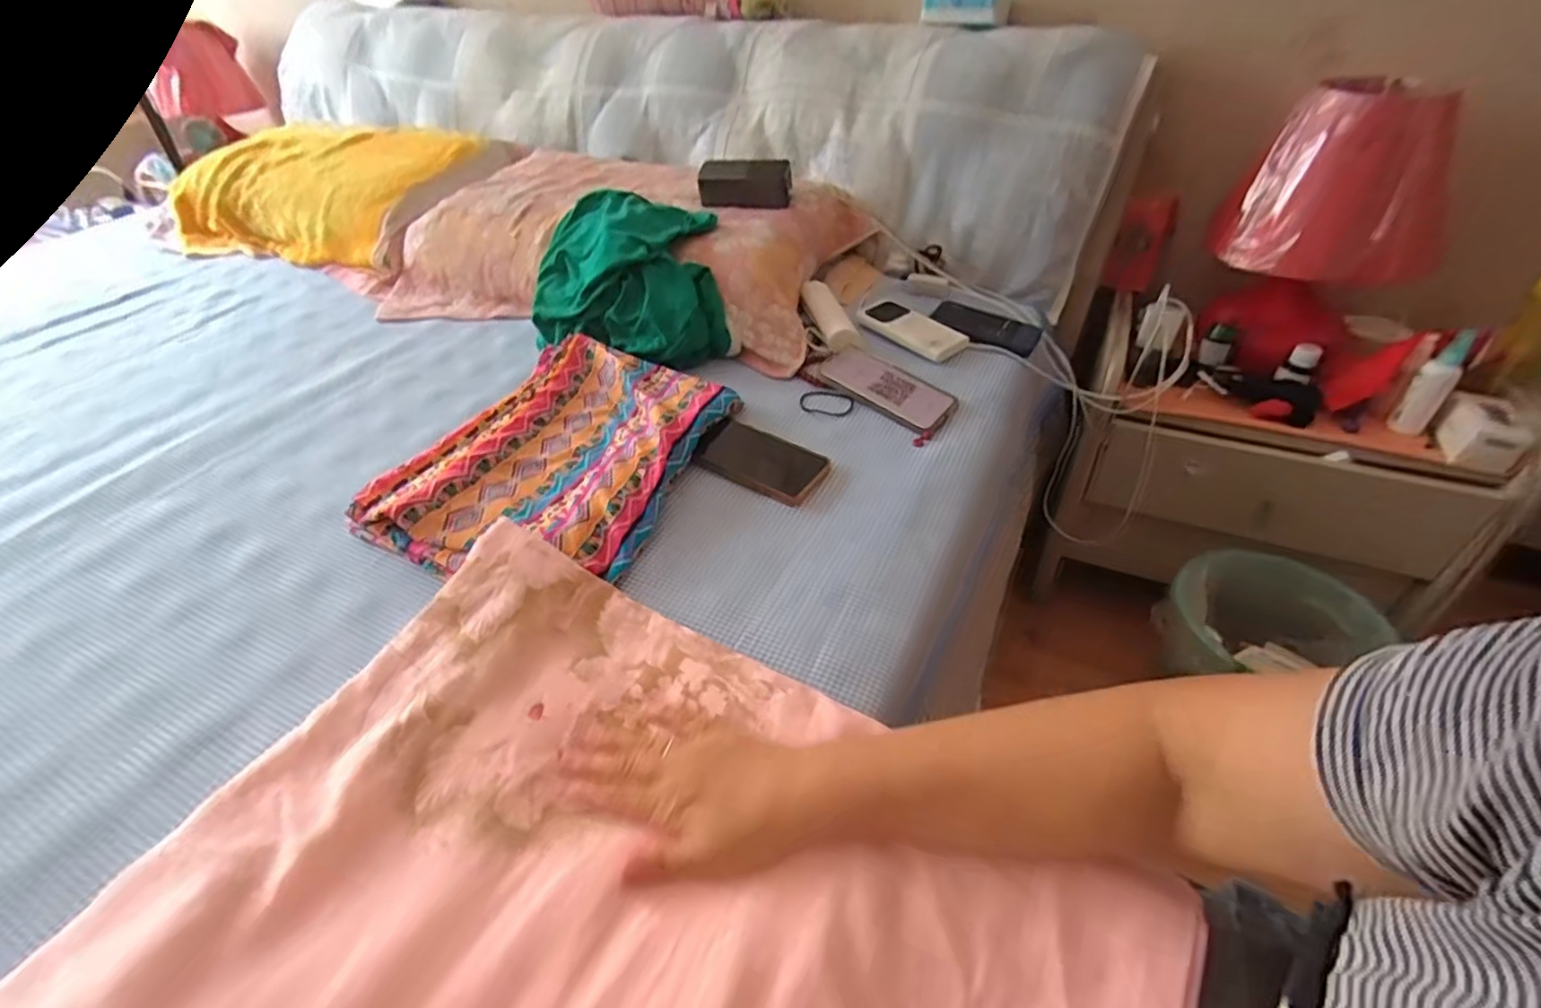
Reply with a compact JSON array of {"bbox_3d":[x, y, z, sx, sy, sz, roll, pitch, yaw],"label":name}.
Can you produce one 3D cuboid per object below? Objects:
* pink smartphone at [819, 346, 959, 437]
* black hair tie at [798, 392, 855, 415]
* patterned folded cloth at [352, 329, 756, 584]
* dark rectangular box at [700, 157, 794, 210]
[{"bbox_3d":[0.140,-0.141,0.785,0.167,0.010,0.081,35,59,22],"label":"pink smartphone"},{"bbox_3d":[0.068,-0.121,0.787,0.065,0.007,0.037,7,55,9],"label":"black hair tie"},{"bbox_3d":[-0.212,-0.052,0.681,0.262,0.047,0.356,15,43,16],"label":"patterned folded cloth"},{"bbox_3d":[-0.036,-0.453,0.932,0.131,0.059,0.045,8,42,10],"label":"dark rectangular box"}]

